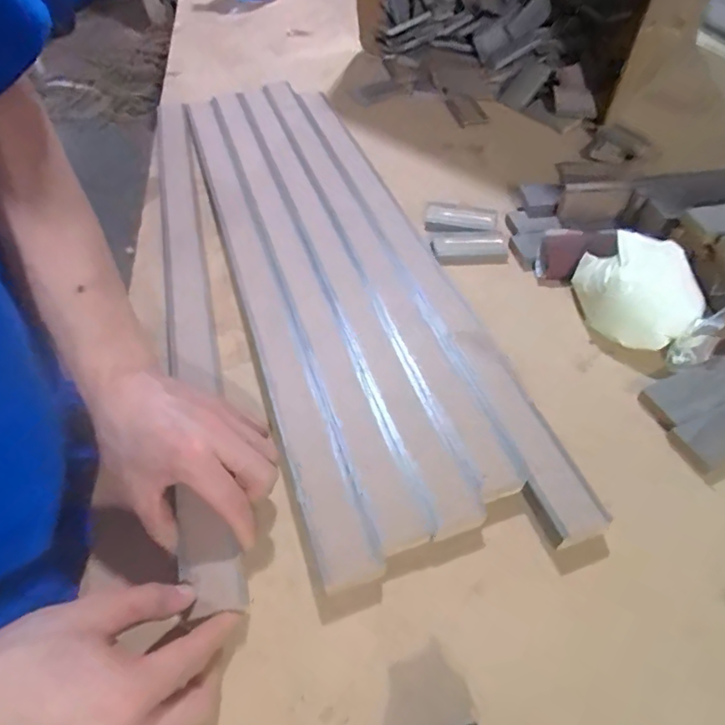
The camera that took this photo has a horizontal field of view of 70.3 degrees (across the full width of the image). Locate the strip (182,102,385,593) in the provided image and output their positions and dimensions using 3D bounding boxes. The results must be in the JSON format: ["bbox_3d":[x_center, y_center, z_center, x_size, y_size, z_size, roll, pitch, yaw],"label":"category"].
[{"bbox_3d":[-0.119,-0.100,0.541,0.049,0.024,0.660,-15,54,-12],"label":"strip"}]

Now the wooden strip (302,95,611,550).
[{"bbox_3d":[0.044,-0.124,0.551,0.045,0.008,0.661,-16,54,-12],"label":"wooden strip"}]

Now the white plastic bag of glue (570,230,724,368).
[{"bbox_3d":[0.267,-0.063,0.484,0.135,0.056,0.092,27,57,19],"label":"white plastic bag of glue"}]

